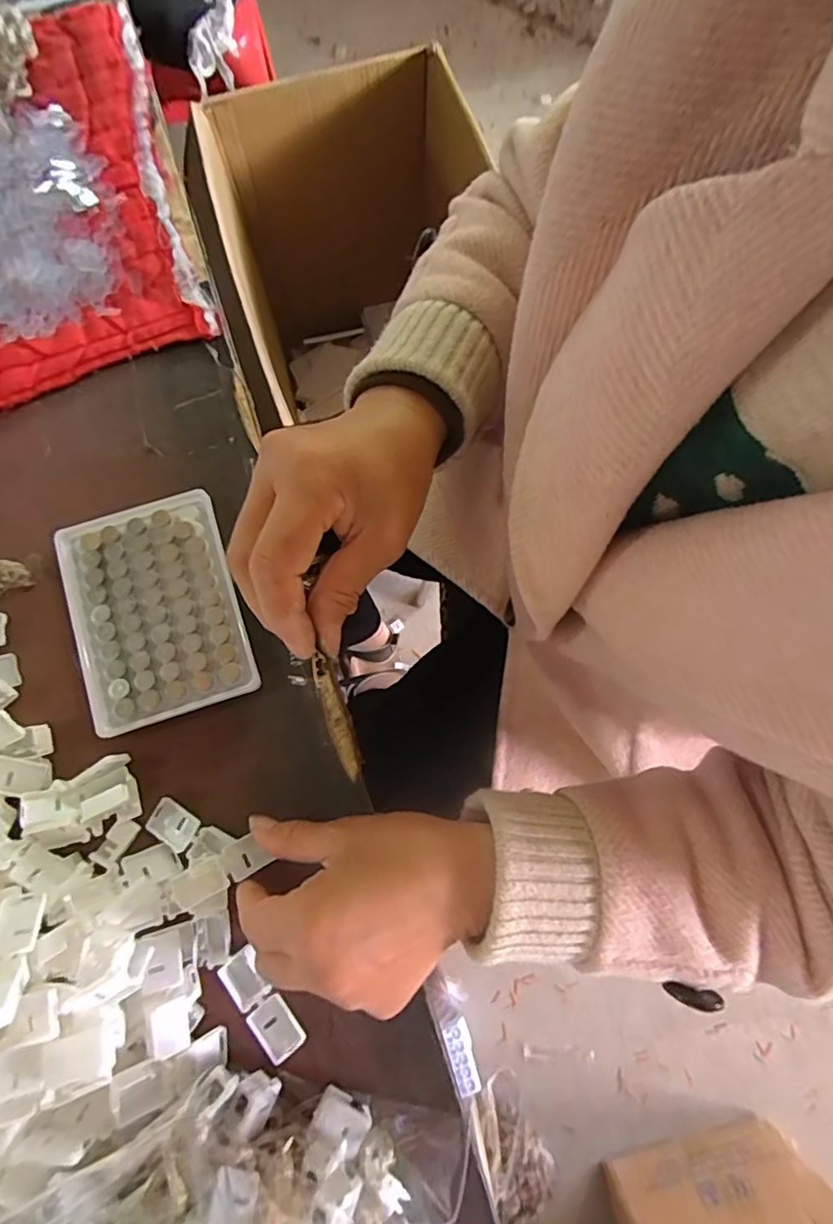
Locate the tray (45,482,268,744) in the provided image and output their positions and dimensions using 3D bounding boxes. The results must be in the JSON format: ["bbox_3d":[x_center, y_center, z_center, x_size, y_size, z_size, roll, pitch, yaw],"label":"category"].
[{"bbox_3d":[-0.159,-0.001,0.345,0.100,0.010,0.129,-18,79,-5],"label":"tray"}]

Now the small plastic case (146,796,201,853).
[{"bbox_3d":[-0.137,0.118,0.323,0.028,0.004,0.020,34,79,5],"label":"small plastic case"}]

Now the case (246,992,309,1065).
[{"bbox_3d":[-0.074,0.216,0.300,0.022,0.004,0.028,-37,82,-9],"label":"case"}]

